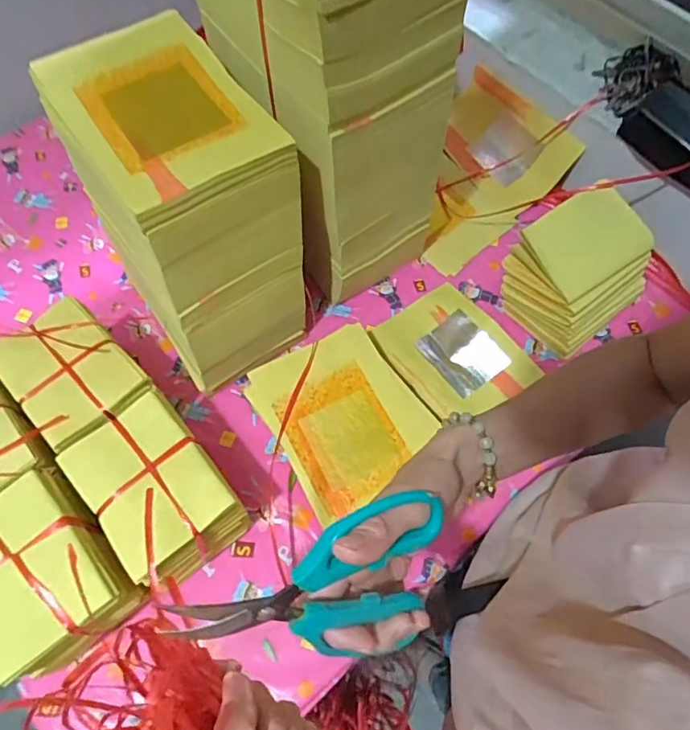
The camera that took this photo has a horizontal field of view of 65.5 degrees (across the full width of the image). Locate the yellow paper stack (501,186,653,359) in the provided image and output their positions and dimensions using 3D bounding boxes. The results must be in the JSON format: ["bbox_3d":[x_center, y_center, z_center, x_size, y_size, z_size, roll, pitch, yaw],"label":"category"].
[{"bbox_3d":[0.322,-0.131,0.739,0.178,0.135,0.147,-35,70,-16],"label":"yellow paper stack"}]

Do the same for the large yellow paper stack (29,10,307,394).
[{"bbox_3d":[-0.179,-0.175,0.646,0.184,0.307,0.260,-34,70,-16],"label":"large yellow paper stack"}]

